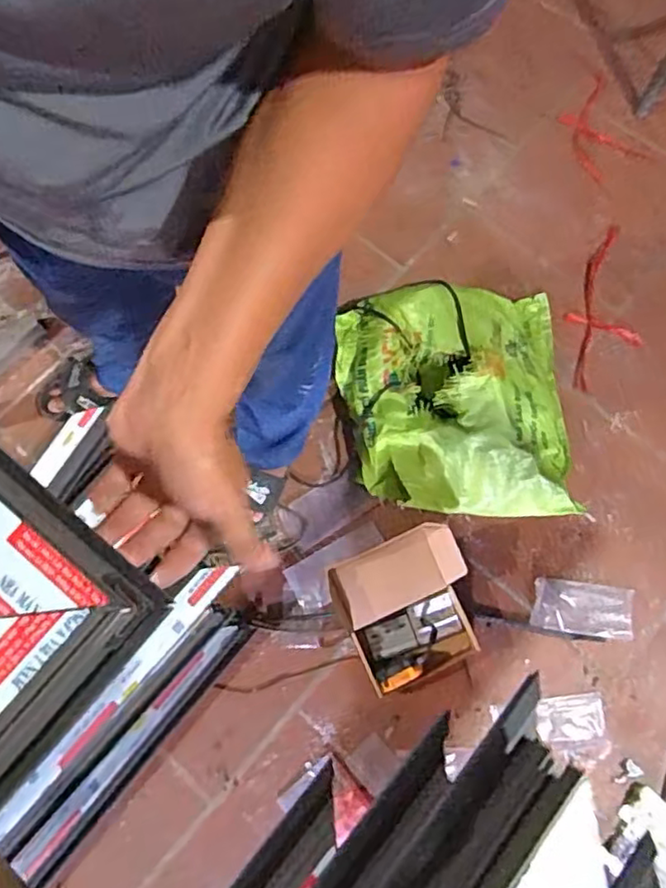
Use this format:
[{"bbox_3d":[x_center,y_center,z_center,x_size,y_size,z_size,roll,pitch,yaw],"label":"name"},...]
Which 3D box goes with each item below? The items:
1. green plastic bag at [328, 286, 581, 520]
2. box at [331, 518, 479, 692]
[{"bbox_3d":[0.227,-0.103,1.231,0.432,0.137,0.468,0,73,-1],"label":"green plastic bag"},{"bbox_3d":[0.132,0.288,1.135,0.221,0.142,0.234,-24,75,-8],"label":"box"}]

